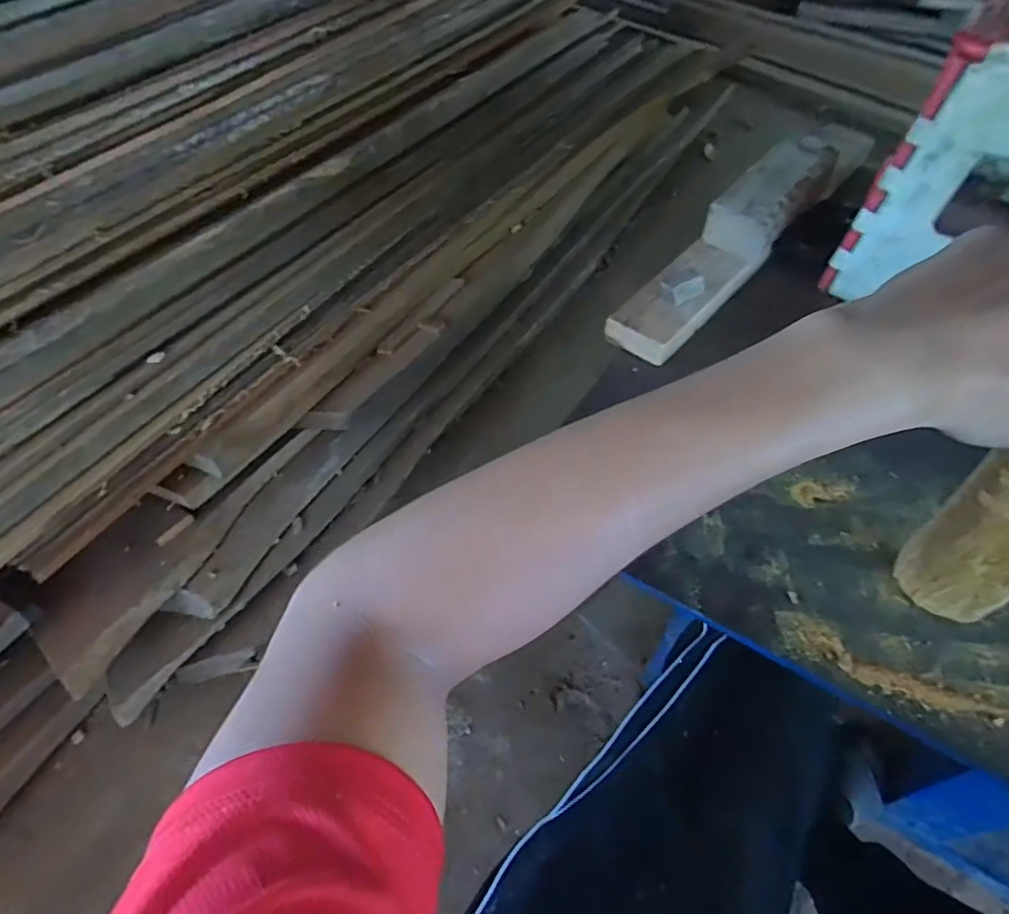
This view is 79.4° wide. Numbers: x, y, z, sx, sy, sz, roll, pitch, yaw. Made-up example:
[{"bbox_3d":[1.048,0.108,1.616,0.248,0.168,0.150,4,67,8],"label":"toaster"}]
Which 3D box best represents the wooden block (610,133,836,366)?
[{"bbox_3d":[0.219,-0.210,0.581,0.071,0.067,0.327,32,59,24],"label":"wooden block"}]

